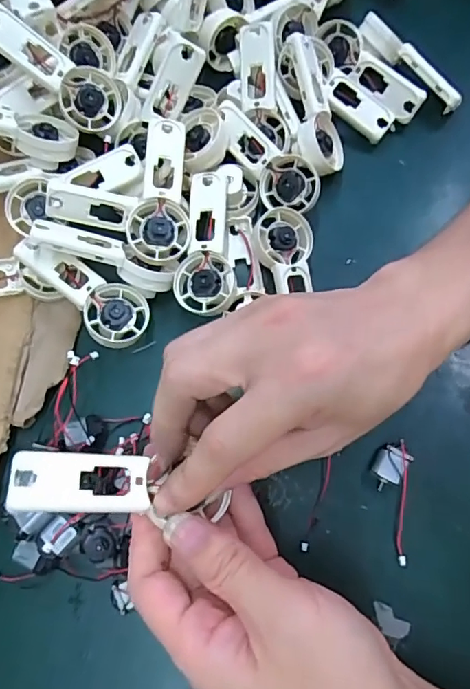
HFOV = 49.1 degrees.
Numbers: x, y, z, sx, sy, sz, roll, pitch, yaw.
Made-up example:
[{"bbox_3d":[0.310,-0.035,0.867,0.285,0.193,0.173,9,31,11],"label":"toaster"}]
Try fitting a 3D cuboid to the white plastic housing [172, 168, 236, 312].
[{"bbox_3d":[-0.021,-0.065,0.342,0.038,0.028,0.092,-2,74,1],"label":"white plastic housing"}]

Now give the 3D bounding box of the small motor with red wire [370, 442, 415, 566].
[{"bbox_3d":[0.091,0.092,0.308,0.022,0.020,0.067,10,74,5],"label":"small motor with red wire"}]

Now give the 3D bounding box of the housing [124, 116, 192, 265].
[{"bbox_3d":[-0.049,-0.098,0.333,0.040,0.019,0.092,4,87,3],"label":"housing"}]

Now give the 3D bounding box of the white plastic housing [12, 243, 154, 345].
[{"bbox_3d":[-0.097,-0.034,0.328,0.091,0.017,0.039,37,77,-9],"label":"white plastic housing"}]

